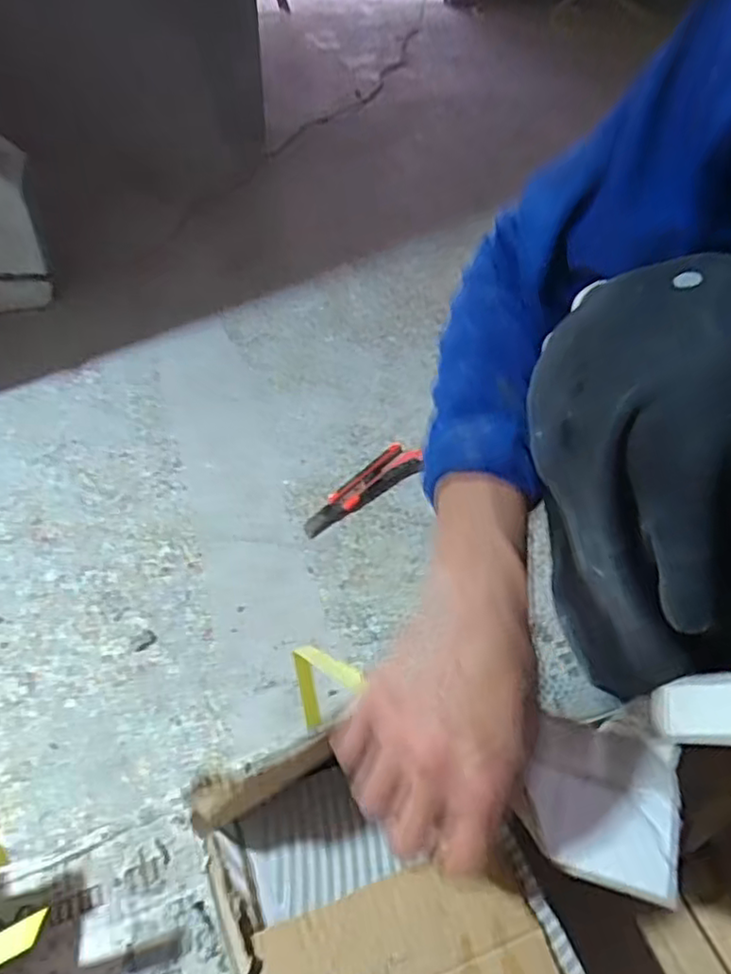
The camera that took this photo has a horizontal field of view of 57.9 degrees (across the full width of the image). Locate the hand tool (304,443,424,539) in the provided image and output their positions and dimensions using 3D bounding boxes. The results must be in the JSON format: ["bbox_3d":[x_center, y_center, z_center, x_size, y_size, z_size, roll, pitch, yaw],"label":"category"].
[{"bbox_3d":[-0.007,0.001,0.776,0.171,0.021,0.041,-32,55,-29],"label":"hand tool"}]

